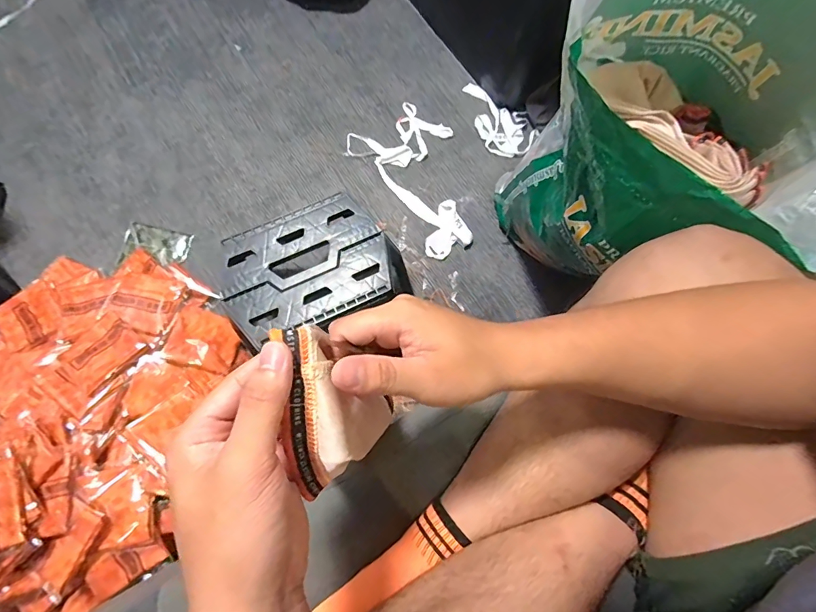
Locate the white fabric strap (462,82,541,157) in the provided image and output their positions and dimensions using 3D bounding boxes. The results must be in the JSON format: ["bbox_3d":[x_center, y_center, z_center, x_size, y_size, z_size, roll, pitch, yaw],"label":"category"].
[{"bbox_3d":[0.222,-0.464,0.993,0.123,0.016,0.227,-23,76,-6],"label":"white fabric strap"}]

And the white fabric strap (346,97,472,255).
[{"bbox_3d":[0.042,-0.308,0.947,0.224,0.024,0.381,-36,78,-9],"label":"white fabric strap"}]

